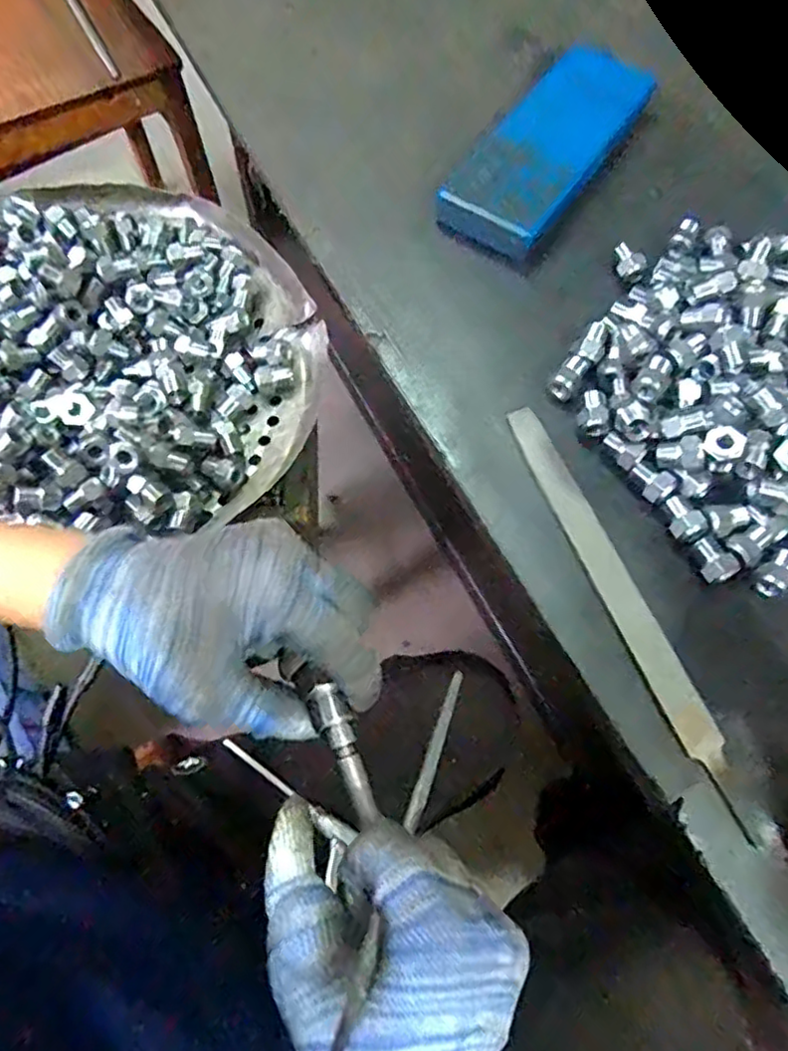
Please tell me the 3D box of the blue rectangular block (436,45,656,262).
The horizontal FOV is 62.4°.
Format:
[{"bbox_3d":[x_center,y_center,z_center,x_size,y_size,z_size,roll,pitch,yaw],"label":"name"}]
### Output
[{"bbox_3d":[0.131,-0.318,0.556,0.093,0.032,0.243,34,71,12],"label":"blue rectangular block"}]

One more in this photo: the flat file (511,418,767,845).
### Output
[{"bbox_3d":[0.143,0.043,0.411,0.023,0.005,0.286,-20,69,-10],"label":"flat file"}]

